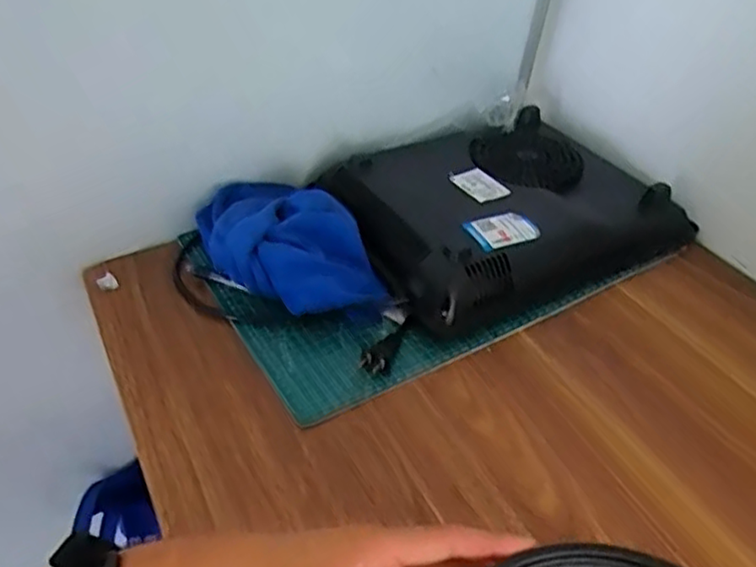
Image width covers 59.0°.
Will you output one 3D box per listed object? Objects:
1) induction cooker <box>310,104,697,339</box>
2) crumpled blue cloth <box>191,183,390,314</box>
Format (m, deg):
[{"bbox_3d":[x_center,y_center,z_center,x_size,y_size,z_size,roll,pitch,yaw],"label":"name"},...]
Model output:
[{"bbox_3d":[0.125,-0.082,0.714,0.326,0.063,0.268,-22,45,-27],"label":"induction cooker"},{"bbox_3d":[-0.093,-0.037,0.632,0.110,0.083,0.202,-29,48,-32],"label":"crumpled blue cloth"}]

